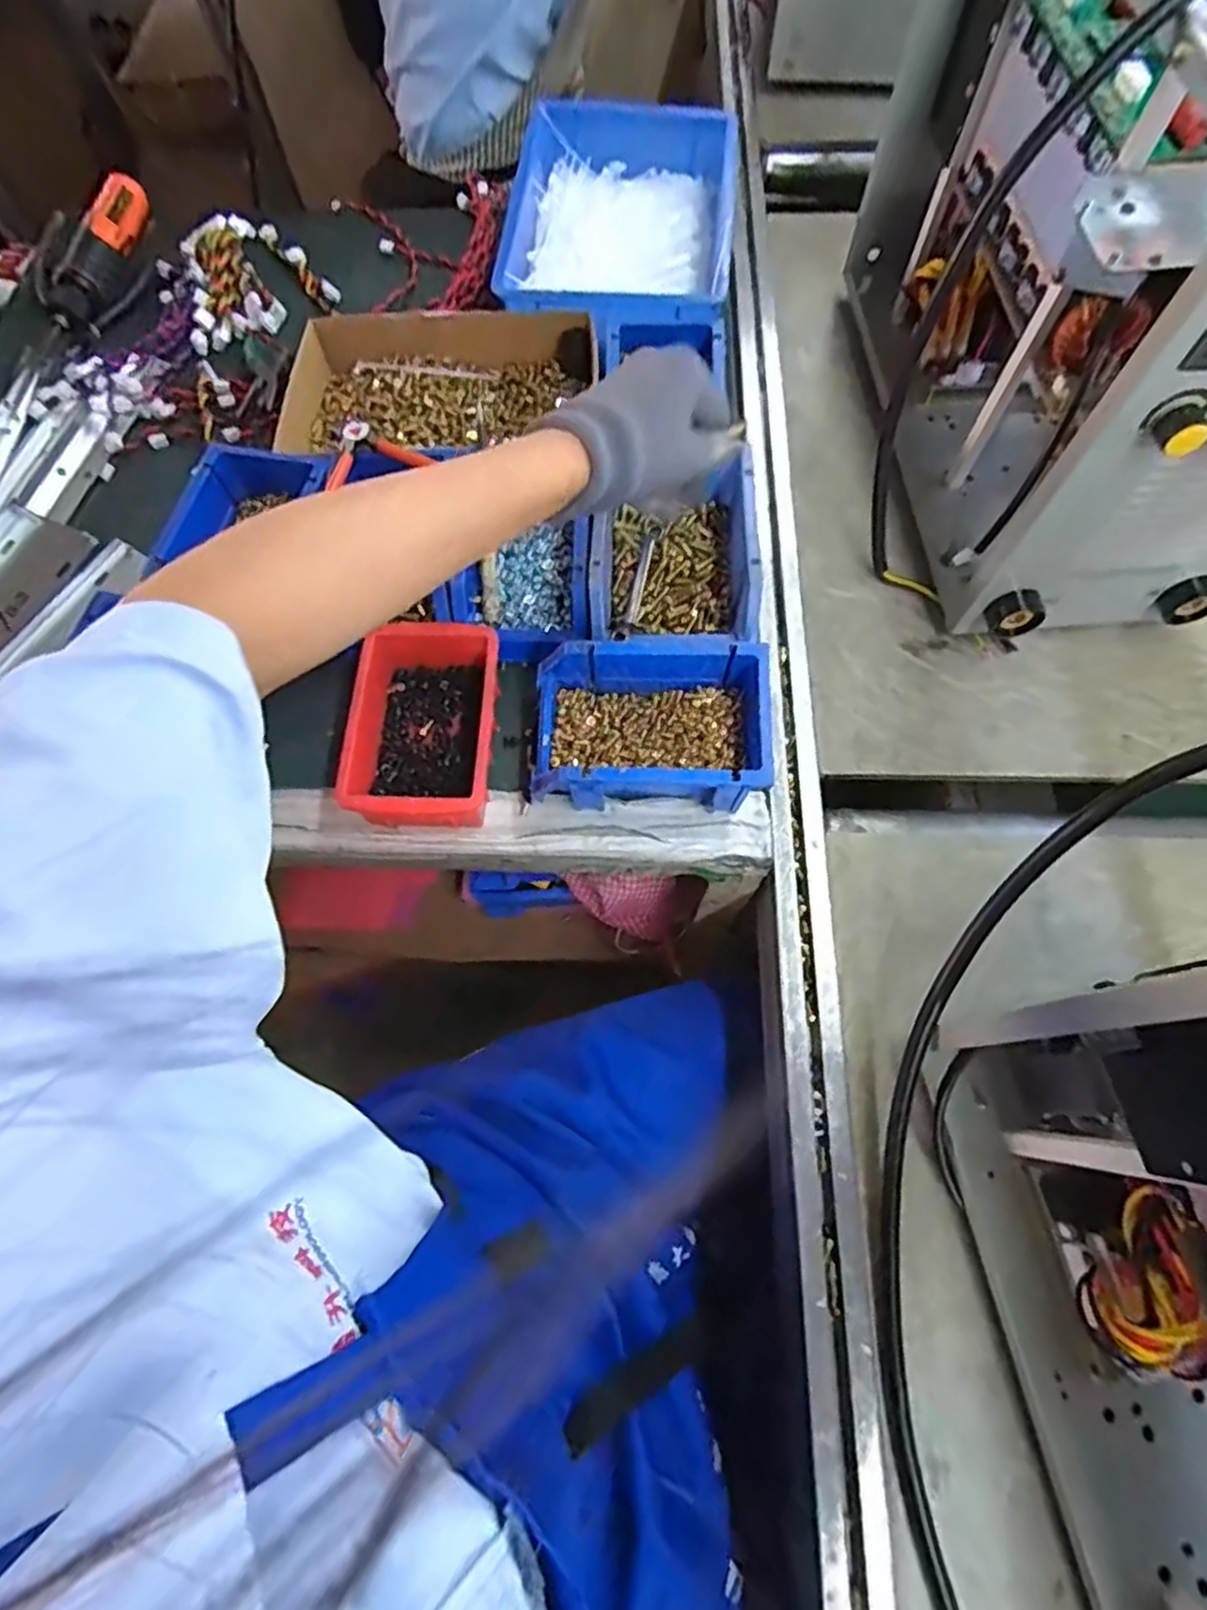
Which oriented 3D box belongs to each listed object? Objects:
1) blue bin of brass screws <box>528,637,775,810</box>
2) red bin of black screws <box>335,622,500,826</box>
[{"bbox_3d":[0.032,-0.055,0.499,0.152,0.079,0.109,3,69,3],"label":"blue bin of brass screws"},{"bbox_3d":[-0.126,-0.055,0.513,0.103,0.057,0.156,4,69,3],"label":"red bin of black screws"}]

